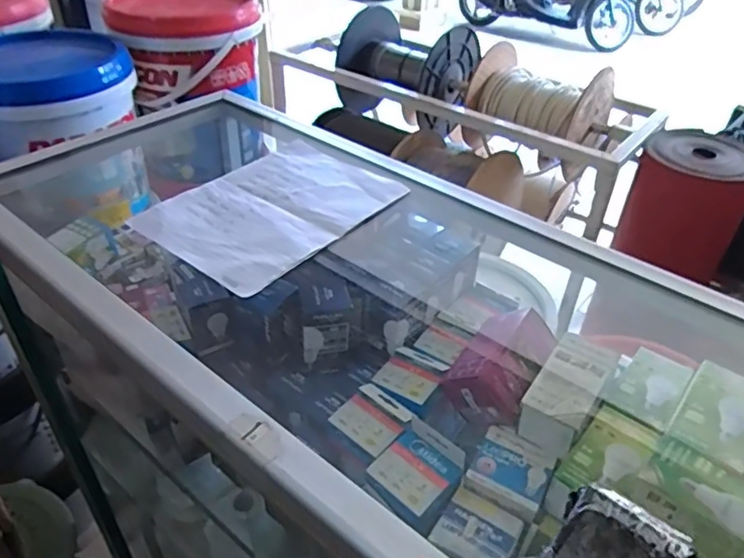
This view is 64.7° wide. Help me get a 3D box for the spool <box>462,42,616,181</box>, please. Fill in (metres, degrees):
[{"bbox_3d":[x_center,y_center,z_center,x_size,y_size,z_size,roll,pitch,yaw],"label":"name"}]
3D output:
[{"bbox_3d":[0.402,-0.404,1.403,0.307,0.214,0.227,32,47,33],"label":"spool"}]

